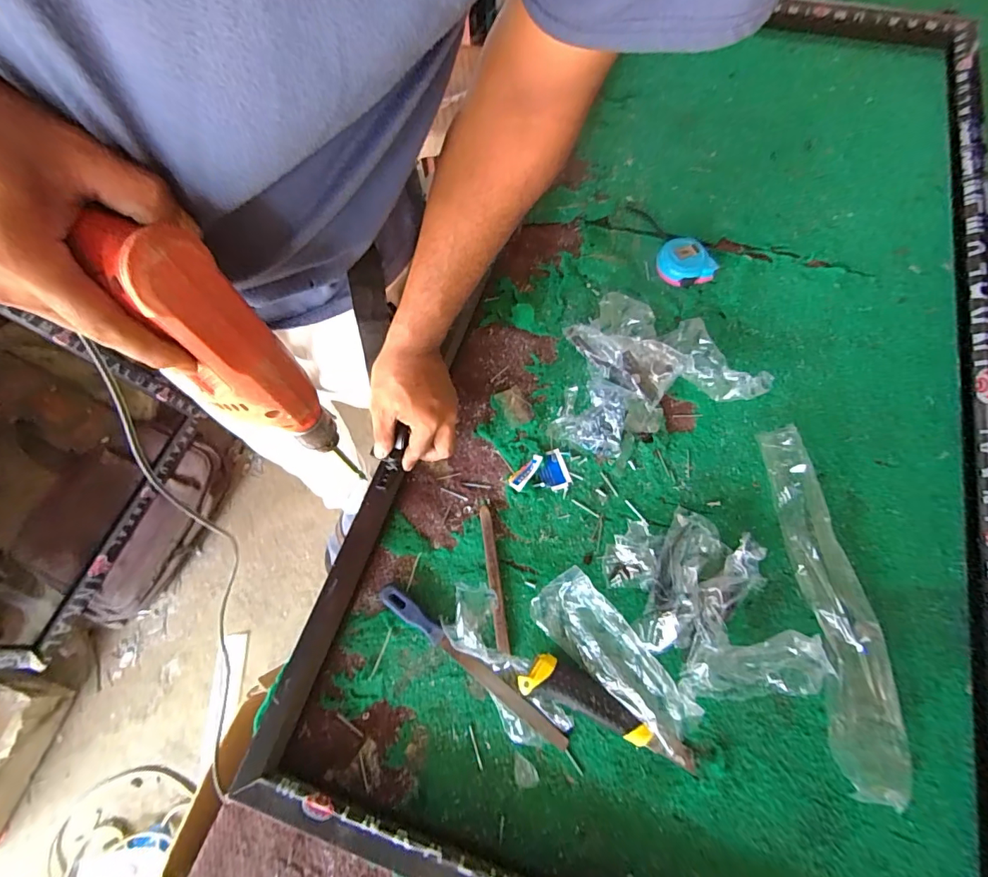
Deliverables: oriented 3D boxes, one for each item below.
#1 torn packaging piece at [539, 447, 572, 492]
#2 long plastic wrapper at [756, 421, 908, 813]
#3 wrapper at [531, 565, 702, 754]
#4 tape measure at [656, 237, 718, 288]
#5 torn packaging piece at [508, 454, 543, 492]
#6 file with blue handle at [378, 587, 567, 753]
[{"bbox_3d":[0.070,0.037,0.548,0.033,0.006,0.049,-15,68,-3],"label":"torn packaging piece"},{"bbox_3d":[0.340,0.154,0.467,0.060,0.034,0.347,-2,68,2],"label":"long plastic wrapper"},{"bbox_3d":[0.114,0.207,0.447,0.063,0.053,0.167,-43,72,-14],"label":"wrapper"},{"bbox_3d":[0.262,-0.241,0.633,0.058,0.029,0.075,-31,70,-10],"label":"tape measure"},{"bbox_3d":[0.037,0.039,0.544,0.020,0.011,0.050,35,74,15],"label":"torn packaging piece"},{"bbox_3d":[-0.026,0.226,0.466,0.232,0.015,0.020,35,73,15],"label":"file with blue handle"}]

